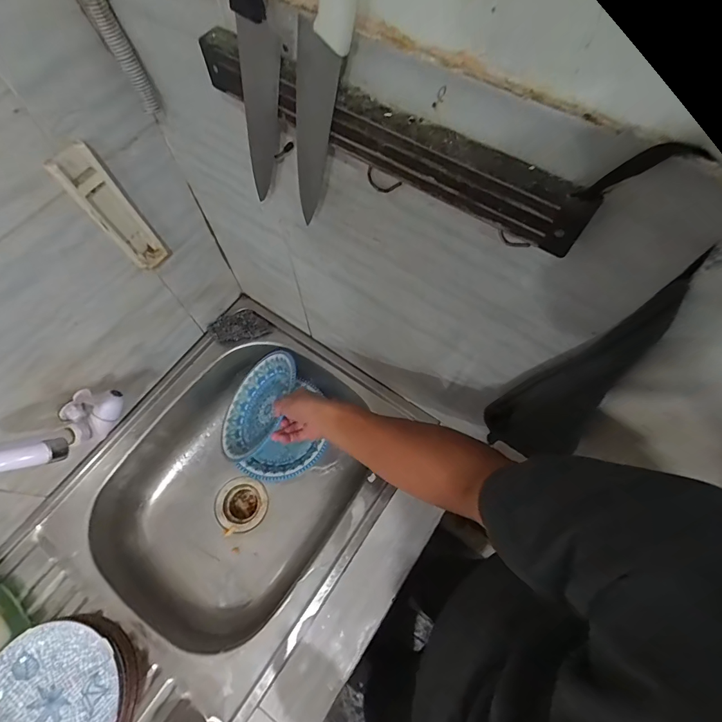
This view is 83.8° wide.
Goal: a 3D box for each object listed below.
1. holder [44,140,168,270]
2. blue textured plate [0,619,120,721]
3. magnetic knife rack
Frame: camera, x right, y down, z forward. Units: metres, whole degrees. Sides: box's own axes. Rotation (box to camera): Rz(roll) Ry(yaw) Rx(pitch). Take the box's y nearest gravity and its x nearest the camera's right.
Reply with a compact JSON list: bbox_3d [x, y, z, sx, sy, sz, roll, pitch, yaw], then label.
[{"bbox_3d":[-0.317,-0.190,0.521,0.051,0.179,0.025,-42,72,-16],"label":"holder"},{"bbox_3d":[-0.424,0.464,0.537,0.183,0.026,0.190,0,66,0],"label":"blue textured plate"},{"bbox_3d":[0.012,-0.175,0.302,0.327,0.047,0.025,33,70,14],"label":"magnetic knife rack"}]

